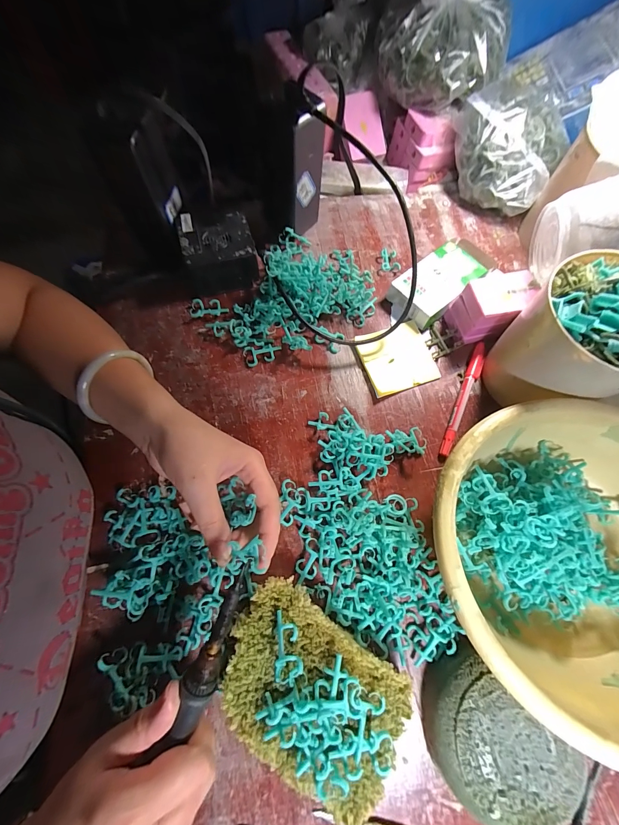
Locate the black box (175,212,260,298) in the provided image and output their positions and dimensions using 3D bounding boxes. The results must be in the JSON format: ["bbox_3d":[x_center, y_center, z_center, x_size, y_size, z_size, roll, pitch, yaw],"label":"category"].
[{"bbox_3d":[-0.104,-0.184,0.364,0.076,0.049,0.076,-16,72,-7],"label":"black box"}]

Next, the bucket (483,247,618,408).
[{"bbox_3d":[0.231,-0.061,0.279,0.096,0.148,0.099,0,71,-1],"label":"bucket"}]

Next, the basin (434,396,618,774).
[{"bbox_3d":[0.204,0.105,0.248,0.220,0.096,0.216,0,71,-1],"label":"basin"}]

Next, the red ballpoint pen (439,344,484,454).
[{"bbox_3d":[0.166,-0.016,0.338,0.014,0.009,0.138,24,72,7],"label":"red ballpoint pen"}]

